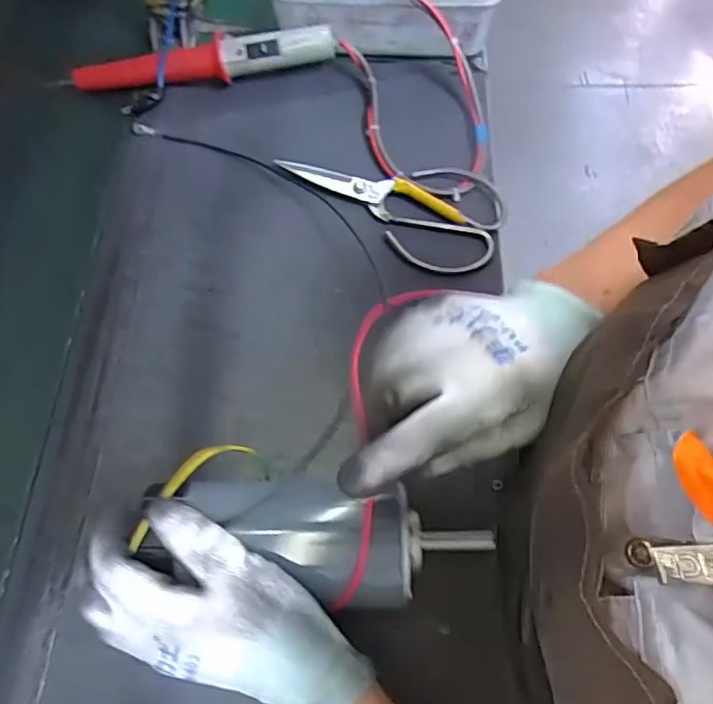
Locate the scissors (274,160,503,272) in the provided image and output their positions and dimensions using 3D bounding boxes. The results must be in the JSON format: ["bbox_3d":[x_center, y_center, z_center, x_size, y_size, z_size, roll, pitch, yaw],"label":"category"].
[{"bbox_3d":[0.030,-0.138,0.497,0.197,0.008,0.102,26,68,13],"label":"scissors"}]

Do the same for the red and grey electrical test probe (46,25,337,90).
[{"bbox_3d":[-0.150,-0.279,0.553,0.258,0.038,0.028,-10,65,-3],"label":"red and grey electrical test probe"}]

